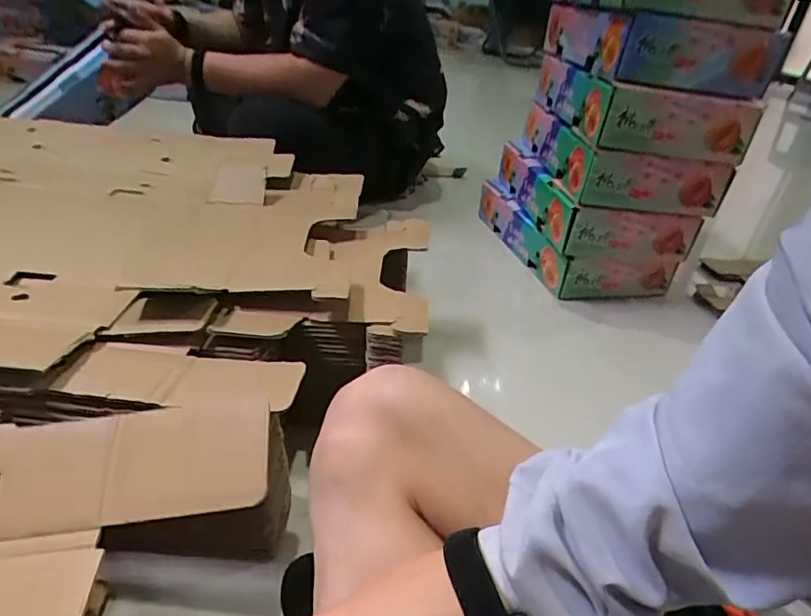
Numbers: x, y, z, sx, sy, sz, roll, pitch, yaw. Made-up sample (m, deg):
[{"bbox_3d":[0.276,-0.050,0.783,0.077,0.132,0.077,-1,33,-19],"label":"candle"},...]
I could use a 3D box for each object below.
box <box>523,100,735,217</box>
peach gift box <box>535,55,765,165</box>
[{"bbox_3d":[0.411,-0.304,1.089,0.251,0.098,0.433,4,31,-6],"label":"box"},{"bbox_3d":[0.430,-0.391,1.039,0.247,0.096,0.456,4,31,-6],"label":"peach gift box"}]

